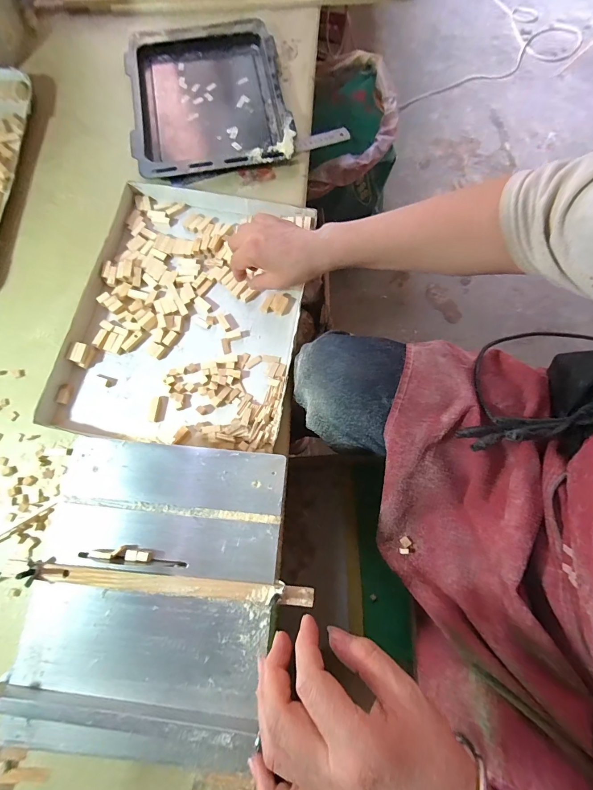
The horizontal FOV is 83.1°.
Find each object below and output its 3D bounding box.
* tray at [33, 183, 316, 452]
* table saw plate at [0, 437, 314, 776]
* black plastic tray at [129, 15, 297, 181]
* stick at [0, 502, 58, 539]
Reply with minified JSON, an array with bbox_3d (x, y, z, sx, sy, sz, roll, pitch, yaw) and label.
[{"bbox_3d":[-0.150,-0.126,0.488,0.301,0.033,0.387,10,74,1],"label":"tray"},{"bbox_3d":[-0.129,0.177,0.313,0.232,0.023,0.255,7,74,0],"label":"table saw plate"},{"bbox_3d":[-0.162,-0.548,0.616,0.276,0.043,0.373,-8,71,-4],"label":"black plastic tray"},{"bbox_3d":[-0.355,0.170,0.410,0.125,0.004,0.005,-31,77,-10],"label":"stick"}]

